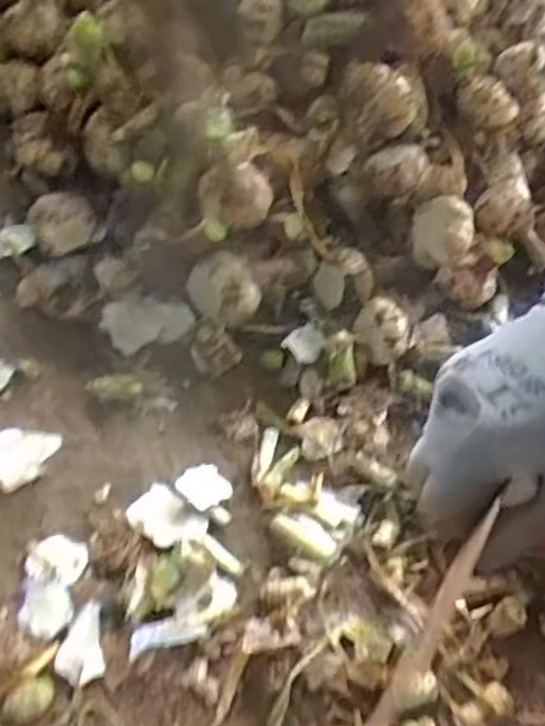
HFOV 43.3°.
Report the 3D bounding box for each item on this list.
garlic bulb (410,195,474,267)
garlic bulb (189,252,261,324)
[{"bbox_3d":[0.128,-0.100,0.525,0.045,0.048,0.046,1,61,-3],"label":"garlic bulb"},{"bbox_3d":[-0.034,-0.052,0.498,0.038,0.053,0.043,-30,66,-18],"label":"garlic bulb"}]

